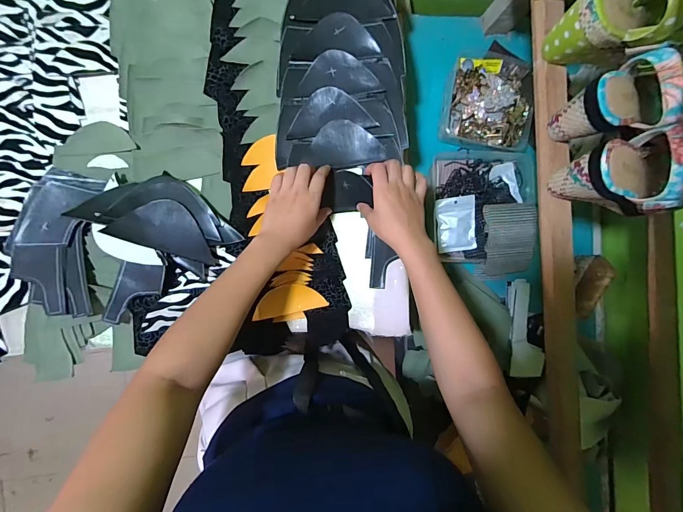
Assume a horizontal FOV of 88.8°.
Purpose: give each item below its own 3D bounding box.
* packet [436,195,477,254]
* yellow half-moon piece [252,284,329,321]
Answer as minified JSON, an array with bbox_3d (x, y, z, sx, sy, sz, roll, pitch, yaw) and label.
[{"bbox_3d":[0.206,-0.056,0.627,0.068,0.005,0.097,-6,102,4],"label":"packet"},{"bbox_3d":[-0.077,0.065,0.516,0.105,0.011,0.044,-11,93,-6],"label":"yellow half-moon piece"}]

